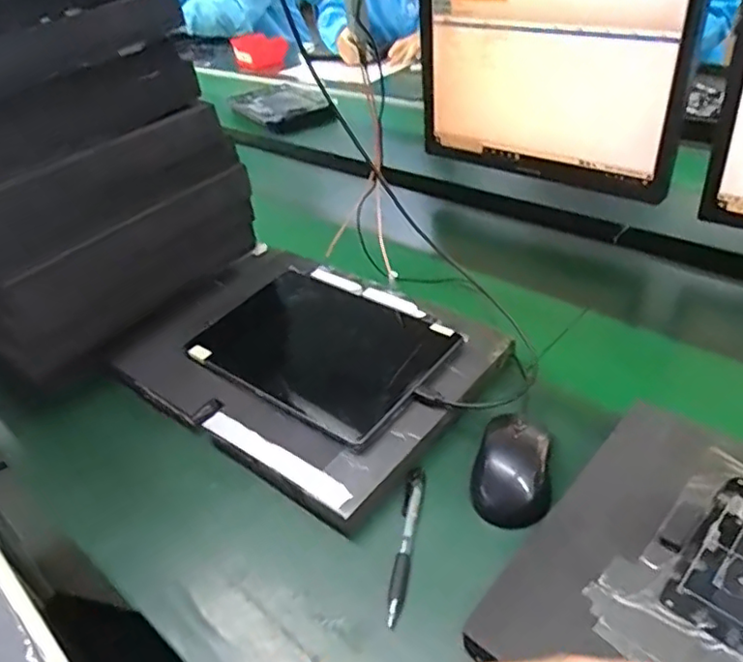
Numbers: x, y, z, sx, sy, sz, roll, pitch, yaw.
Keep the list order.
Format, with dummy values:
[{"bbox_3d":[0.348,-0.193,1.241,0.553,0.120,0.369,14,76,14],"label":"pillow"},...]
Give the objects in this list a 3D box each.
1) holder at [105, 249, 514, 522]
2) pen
[{"bbox_3d":[-0.078,0.026,0.654,0.358,0.045,0.254,23,47,33],"label":"holder"},{"bbox_3d":[0.029,0.165,0.489,0.015,0.014,0.138,2,38,12],"label":"pen"}]

